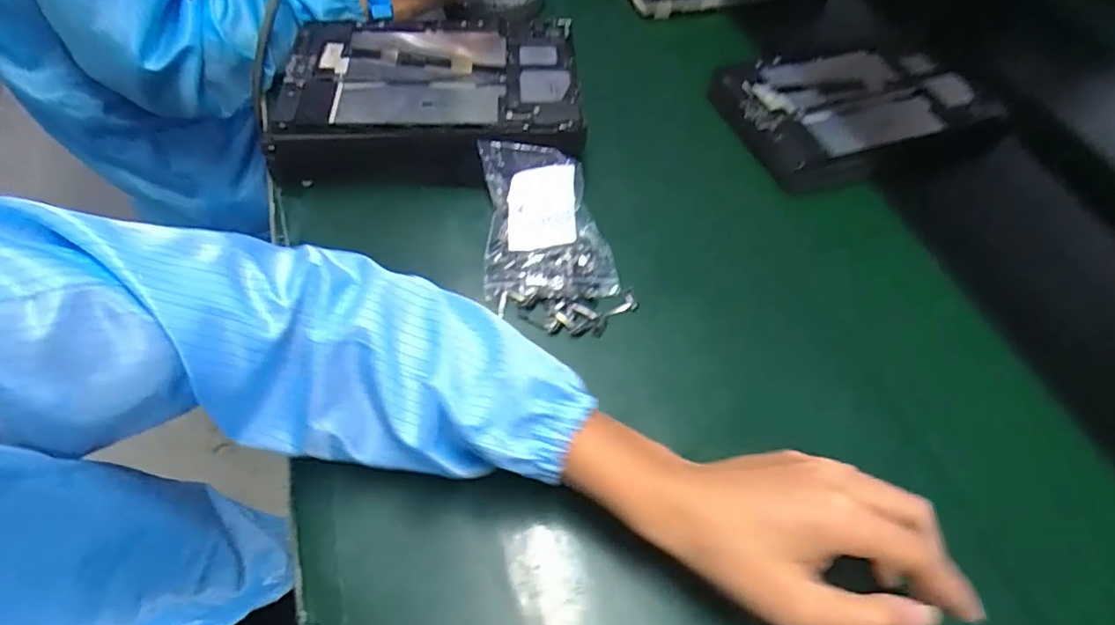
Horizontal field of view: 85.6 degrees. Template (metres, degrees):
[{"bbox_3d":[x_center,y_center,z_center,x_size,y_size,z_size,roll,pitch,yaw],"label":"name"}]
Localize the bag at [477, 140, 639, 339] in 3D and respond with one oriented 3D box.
[{"bbox_3d":[-0.006,-0.059,0.451,0.098,0.044,0.155,-7,56,-5],"label":"bag"}]

